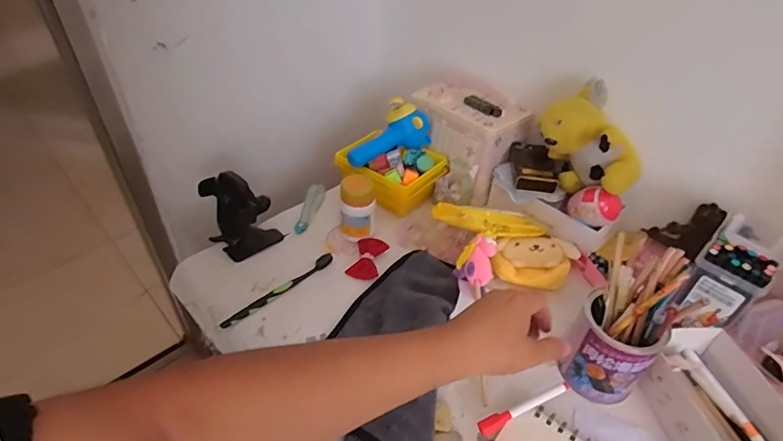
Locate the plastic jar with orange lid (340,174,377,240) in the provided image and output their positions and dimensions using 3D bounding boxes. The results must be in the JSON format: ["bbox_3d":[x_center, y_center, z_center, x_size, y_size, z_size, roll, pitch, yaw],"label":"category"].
[{"bbox_3d":[-0.047,-0.019,0.649,0.051,0.088,0.040,2,41,0],"label":"plastic jar with orange lid"}]

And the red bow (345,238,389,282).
[{"bbox_3d":[-0.034,0.053,0.635,0.046,0.008,0.069,12,42,12],"label":"red bow"}]

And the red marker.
[{"bbox_3d":[0.136,0.194,0.465,0.106,0.020,0.015,-17,44,-20],"label":"red marker"}]

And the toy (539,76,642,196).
[{"bbox_3d":[0.270,-0.106,0.605,0.062,0.123,0.133,-26,48,-29],"label":"toy"}]

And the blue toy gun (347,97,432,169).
[{"bbox_3d":[-0.007,-0.128,0.707,0.137,0.075,0.052,-33,50,-7],"label":"blue toy gun"}]

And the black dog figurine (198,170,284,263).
[{"bbox_3d":[-0.221,-0.014,0.640,0.093,0.113,0.084,32,49,31],"label":"black dog figurine"}]

